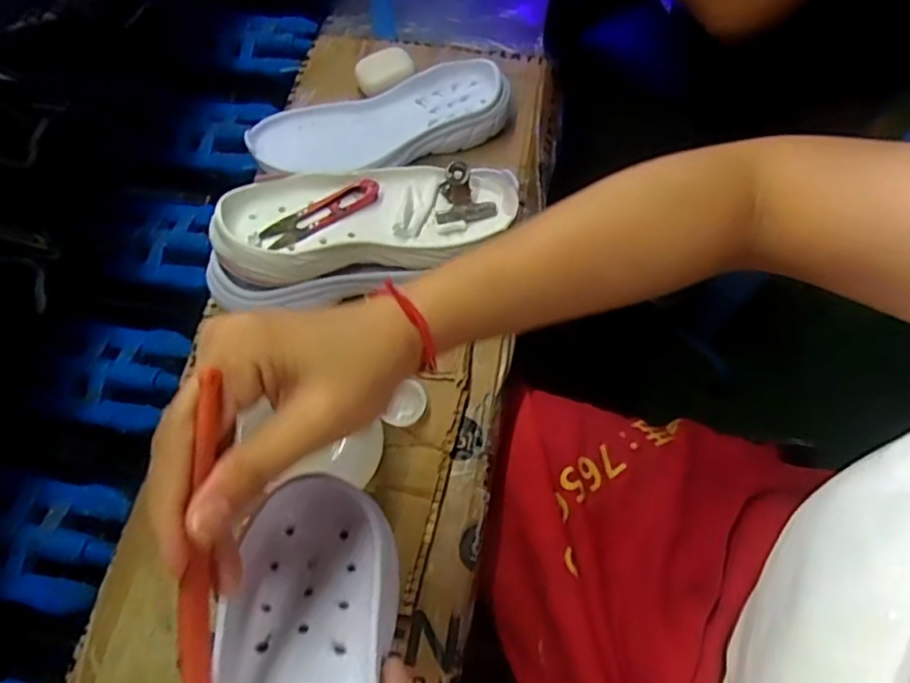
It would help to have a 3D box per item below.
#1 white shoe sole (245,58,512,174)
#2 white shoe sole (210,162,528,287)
[{"bbox_3d":[-0.067,-0.200,0.586,0.234,0.051,0.078,-18,64,-7],"label":"white shoe sole"},{"bbox_3d":[-0.061,-0.100,0.481,0.229,0.052,0.096,-10,64,-3],"label":"white shoe sole"}]

